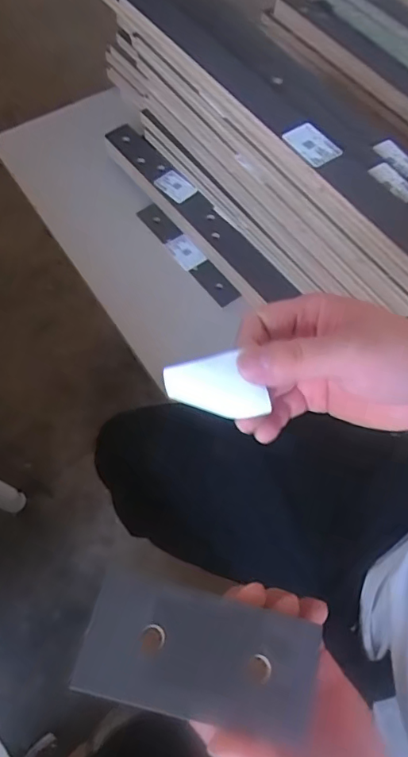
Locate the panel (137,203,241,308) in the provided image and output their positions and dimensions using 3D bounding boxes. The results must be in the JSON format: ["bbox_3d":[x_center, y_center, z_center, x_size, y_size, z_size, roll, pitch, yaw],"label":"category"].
[{"bbox_3d":[-0.026,-0.195,0.782,0.038,0.014,0.221,-32,67,-18],"label":"panel"}]

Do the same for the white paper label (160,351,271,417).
[{"bbox_3d":[0.007,0.005,0.286,0.054,0.040,0.007,-9,28,-1],"label":"white paper label"}]

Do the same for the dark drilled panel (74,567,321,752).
[{"bbox_3d":[-0.002,0.140,0.260,0.115,0.005,0.057,17,61,-2],"label":"dark drilled panel"}]

